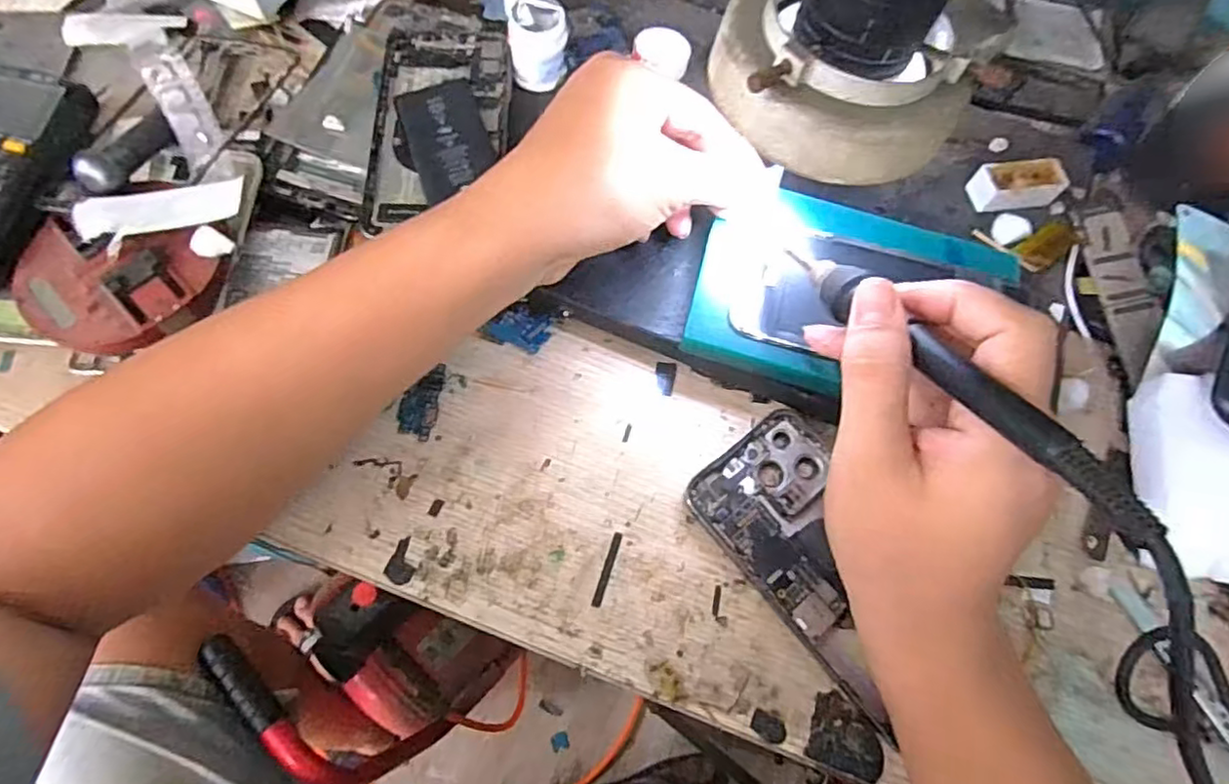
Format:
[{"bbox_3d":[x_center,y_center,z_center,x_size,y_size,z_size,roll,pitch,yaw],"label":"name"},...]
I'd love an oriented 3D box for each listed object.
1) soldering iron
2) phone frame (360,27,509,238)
[{"bbox_3d":[0.115,-0.013,0.232,0.014,0.014,0.168,-19,40,-9],"label":"soldering iron"},{"bbox_3d":[-0.099,-0.155,0.370,0.072,0.010,0.137,0,68,2],"label":"phone frame"}]

